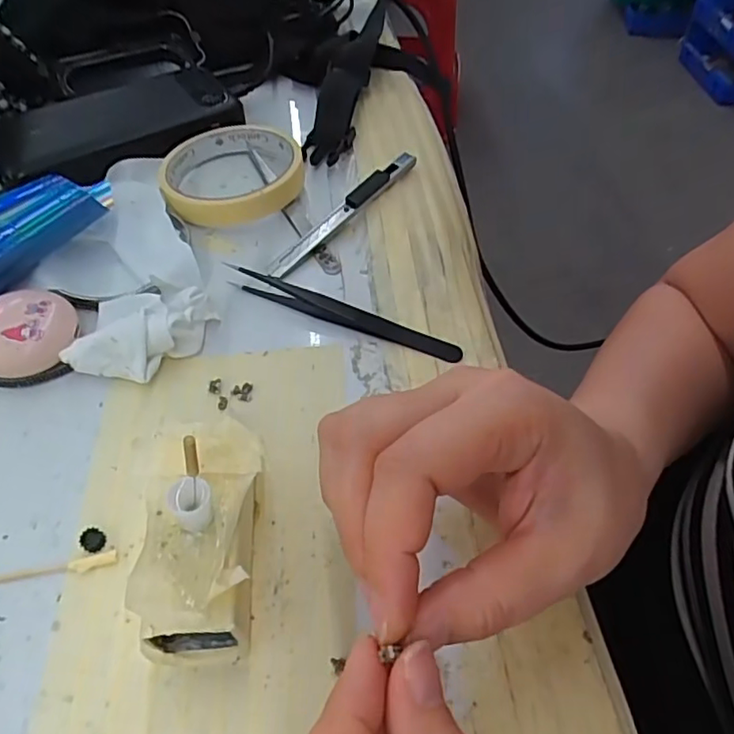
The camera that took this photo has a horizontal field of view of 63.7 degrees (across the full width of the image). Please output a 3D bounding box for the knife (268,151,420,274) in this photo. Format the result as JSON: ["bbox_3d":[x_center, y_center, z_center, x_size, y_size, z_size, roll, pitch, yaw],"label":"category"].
[{"bbox_3d":[-0.012,-0.093,0.352,0.012,0.014,0.124,34,59,23],"label":"knife"}]

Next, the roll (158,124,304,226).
[{"bbox_3d":[-0.083,-0.123,0.367,0.085,0.017,0.084,0,52,0],"label":"roll"}]

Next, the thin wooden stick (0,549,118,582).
[{"bbox_3d":[-0.126,0.079,0.226,0.059,0.004,0.006,-9,54,-10],"label":"thin wooden stick"}]

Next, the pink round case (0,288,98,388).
[{"bbox_3d":[-0.164,-0.018,0.285,0.046,0.022,0.049,0,52,0],"label":"pink round case"}]

